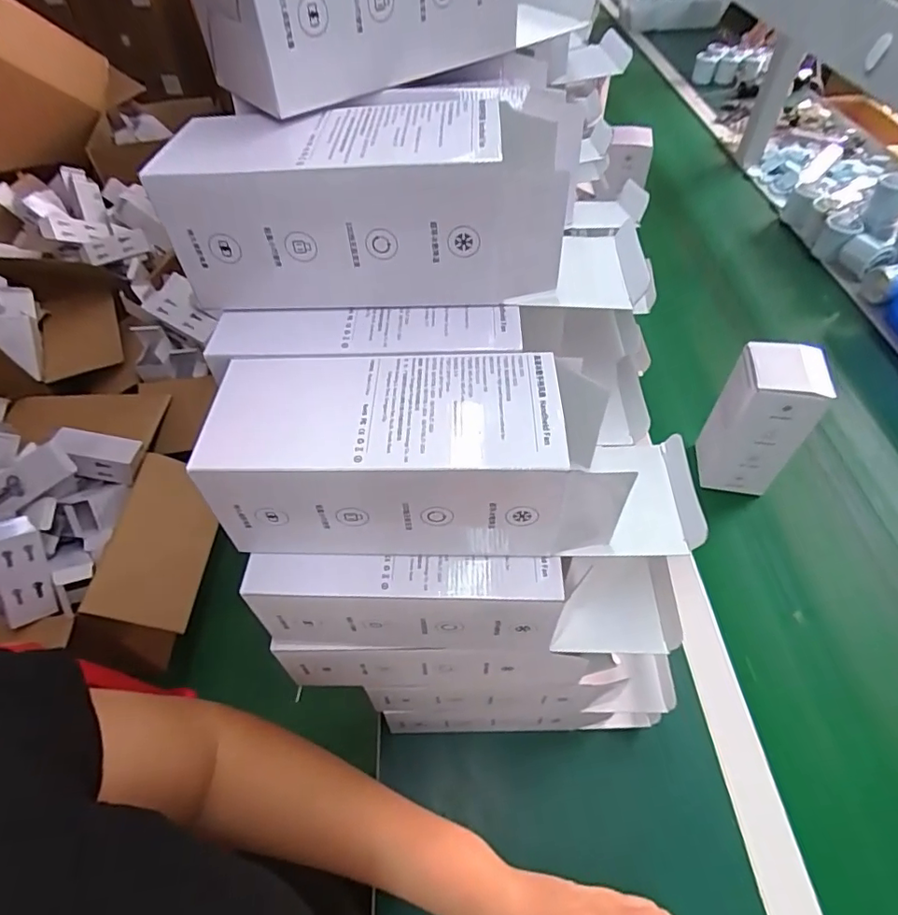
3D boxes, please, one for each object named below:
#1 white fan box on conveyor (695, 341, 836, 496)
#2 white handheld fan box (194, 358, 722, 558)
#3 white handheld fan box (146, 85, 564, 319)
[{"bbox_3d":[0.337,-0.040,0.585,0.083,0.161,0.071,11,56,9],"label":"white fan box on conveyor"},{"bbox_3d":[0.004,-0.001,0.265,0.238,0.071,0.076,0,55,2],"label":"white handheld fan box"},{"bbox_3d":[-0.040,-0.137,0.276,0.193,0.071,0.088,1,55,2],"label":"white handheld fan box"}]

